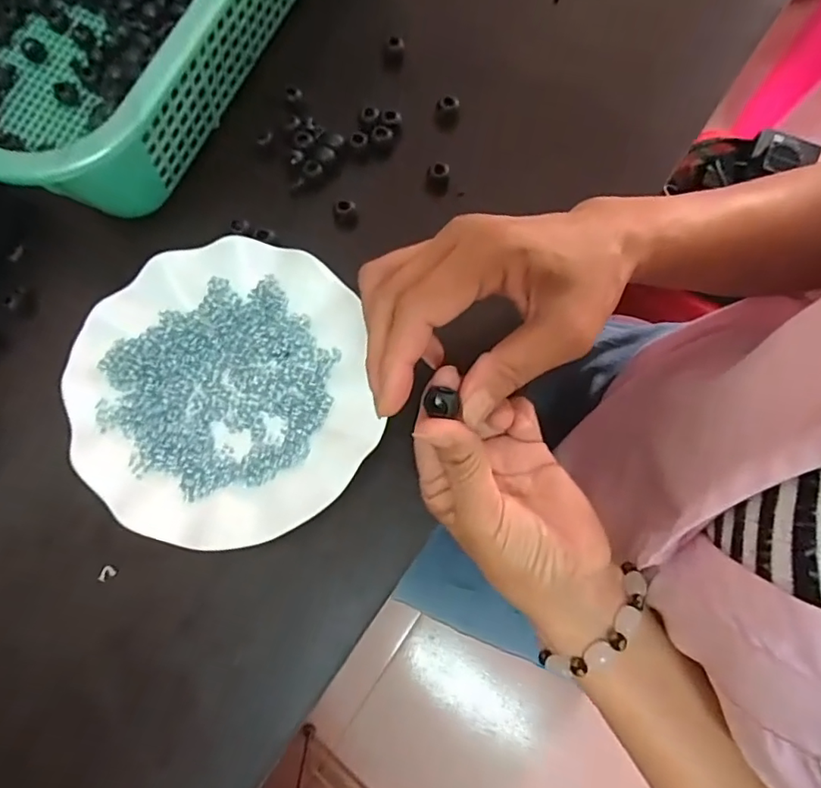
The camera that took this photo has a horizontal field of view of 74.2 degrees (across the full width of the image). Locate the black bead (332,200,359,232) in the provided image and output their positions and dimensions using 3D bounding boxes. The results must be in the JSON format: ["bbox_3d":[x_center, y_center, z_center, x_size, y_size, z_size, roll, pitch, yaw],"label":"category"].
[{"bbox_3d":[-0.045,-0.122,0.372,0.017,0.017,0.012,-17,76,-4],"label":"black bead"}]

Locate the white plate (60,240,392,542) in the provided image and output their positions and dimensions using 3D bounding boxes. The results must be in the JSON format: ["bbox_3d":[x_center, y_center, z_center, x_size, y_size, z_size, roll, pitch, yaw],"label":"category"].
[{"bbox_3d":[-0.115,-0.002,0.336,0.173,0.029,0.178,0,75,0],"label":"white plate"}]

